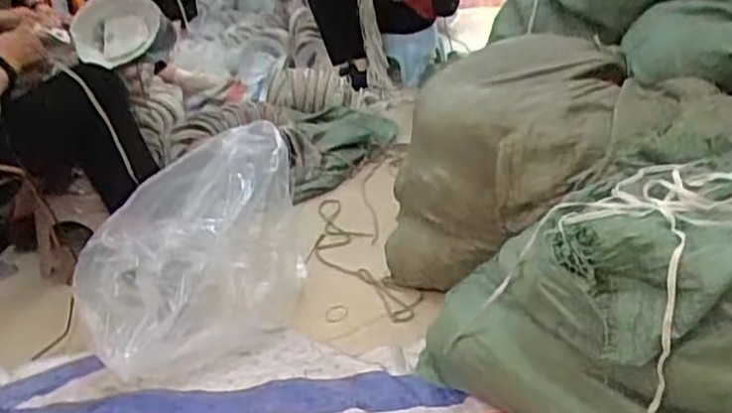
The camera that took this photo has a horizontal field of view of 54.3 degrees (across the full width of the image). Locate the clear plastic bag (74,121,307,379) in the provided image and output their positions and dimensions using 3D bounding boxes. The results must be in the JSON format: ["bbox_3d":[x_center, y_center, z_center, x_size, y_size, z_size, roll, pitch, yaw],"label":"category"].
[{"bbox_3d":[-0.306,0.078,1.293,0.429,0.344,0.211,-17,28,-20],"label":"clear plastic bag"}]

